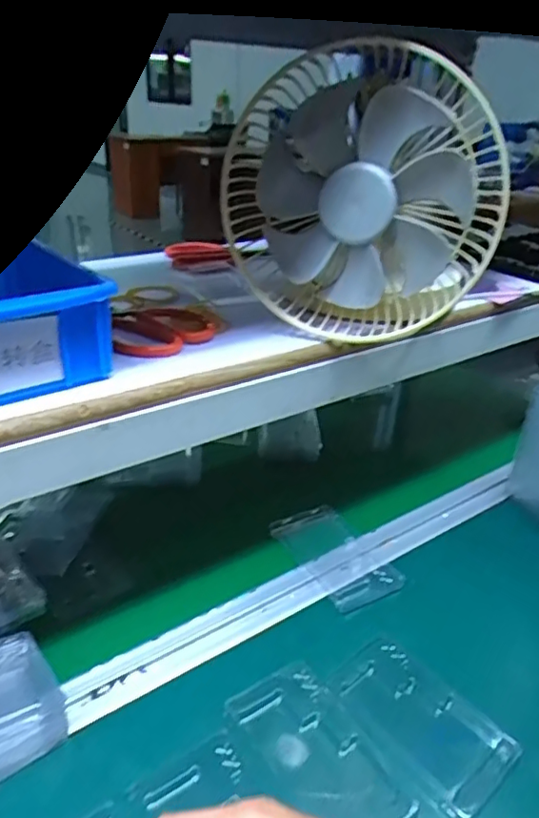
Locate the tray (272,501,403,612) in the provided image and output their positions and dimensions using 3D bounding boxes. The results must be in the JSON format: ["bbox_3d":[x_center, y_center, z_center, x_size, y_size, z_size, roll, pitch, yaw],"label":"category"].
[{"bbox_3d":[0.062,0.139,0.579,0.079,0.009,0.140,-15,35,-31],"label":"tray"}]

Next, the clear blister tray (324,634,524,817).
[{"bbox_3d":[0.108,0.224,0.427,0.077,0.010,0.126,-21,38,-38],"label":"clear blister tray"}]

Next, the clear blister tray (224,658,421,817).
[{"bbox_3d":[0.036,0.233,0.401,0.068,0.011,0.125,-20,37,-37],"label":"clear blister tray"}]

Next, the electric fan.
[{"bbox_3d":[0.065,-0.149,0.436,0.199,0.188,0.075,12,29,17],"label":"electric fan"}]

